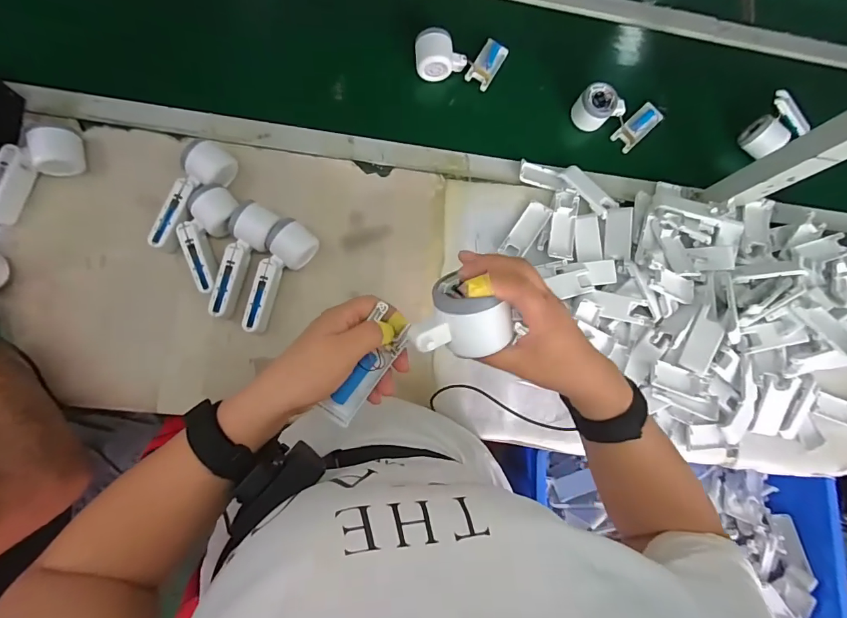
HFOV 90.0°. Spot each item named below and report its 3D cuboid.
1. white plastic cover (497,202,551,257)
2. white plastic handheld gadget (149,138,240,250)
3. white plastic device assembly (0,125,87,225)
[{"bbox_3d":[0.164,-0.125,0.684,0.038,0.015,0.101,34,82,-4],"label":"white plastic cover"},{"bbox_3d":[-0.333,-0.160,0.611,0.065,0.044,0.170,25,81,-4],"label":"white plastic handheld gadget"},{"bbox_3d":[-0.544,-0.190,0.582,0.159,0.047,0.060,-44,91,-10],"label":"white plastic device assembly"}]

